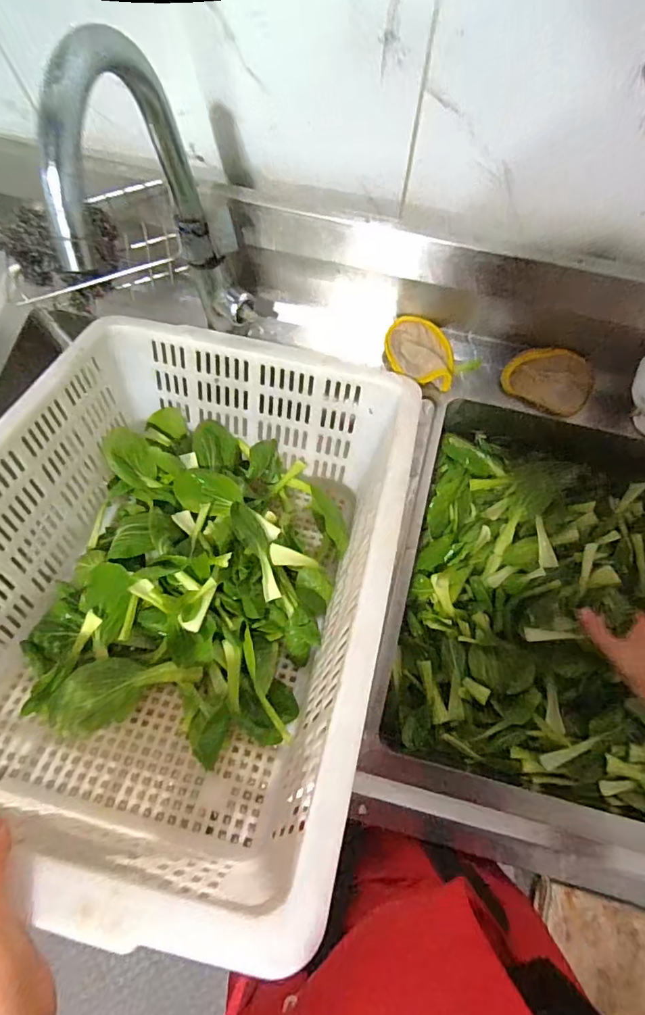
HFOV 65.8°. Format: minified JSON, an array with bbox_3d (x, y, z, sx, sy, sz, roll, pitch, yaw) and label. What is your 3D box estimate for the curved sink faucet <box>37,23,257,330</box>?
[{"bbox_3d":[-0.124,-0.215,0.434,0.061,0.310,0.179,11,76,4],"label":"curved sink faucet"}]

